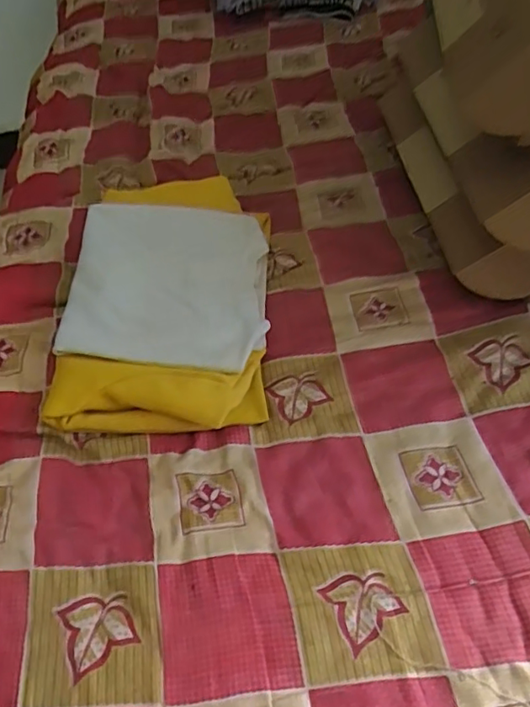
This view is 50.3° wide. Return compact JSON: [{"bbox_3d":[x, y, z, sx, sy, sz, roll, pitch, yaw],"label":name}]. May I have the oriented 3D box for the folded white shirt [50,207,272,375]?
[{"bbox_3d":[-0.103,-0.075,0.611,0.204,0.030,0.220,3,60,3],"label":"folded white shirt"}]

